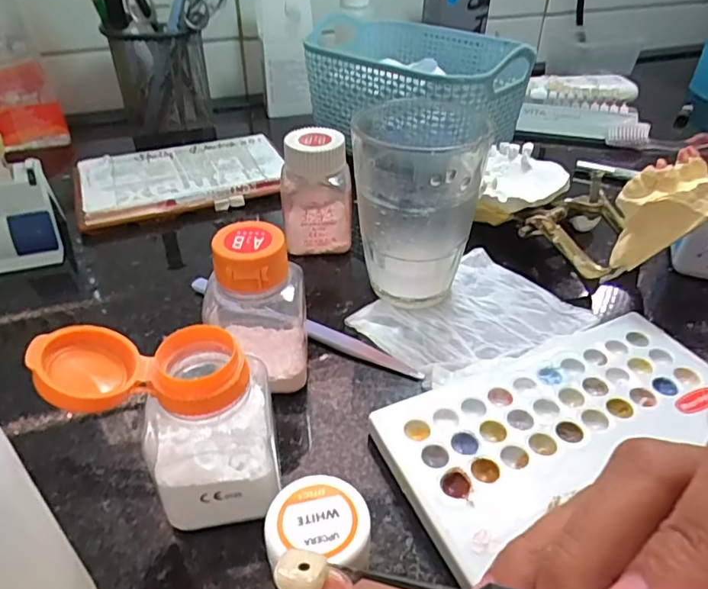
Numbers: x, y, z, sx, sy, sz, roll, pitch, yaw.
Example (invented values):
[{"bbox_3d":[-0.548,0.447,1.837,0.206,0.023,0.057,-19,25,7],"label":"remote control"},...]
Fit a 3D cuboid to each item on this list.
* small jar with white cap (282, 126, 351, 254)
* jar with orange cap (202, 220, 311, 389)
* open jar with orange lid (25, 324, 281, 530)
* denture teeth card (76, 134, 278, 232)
[{"bbox_3d":[-0.022,-0.061,0.322,0.040,0.065,0.031,-3,38,-6],"label":"small jar with white cap"},{"bbox_3d":[-0.043,0.006,0.234,0.043,0.070,0.036,-3,38,-5],"label":"jar with orange cap"},{"bbox_3d":[-0.060,0.043,0.180,0.064,0.066,0.038,-9,39,-12],"label":"open jar with orange lid"},{"bbox_3d":[-0.127,-0.089,0.401,0.144,0.012,0.098,-15,41,-20],"label":"denture teeth card"}]

